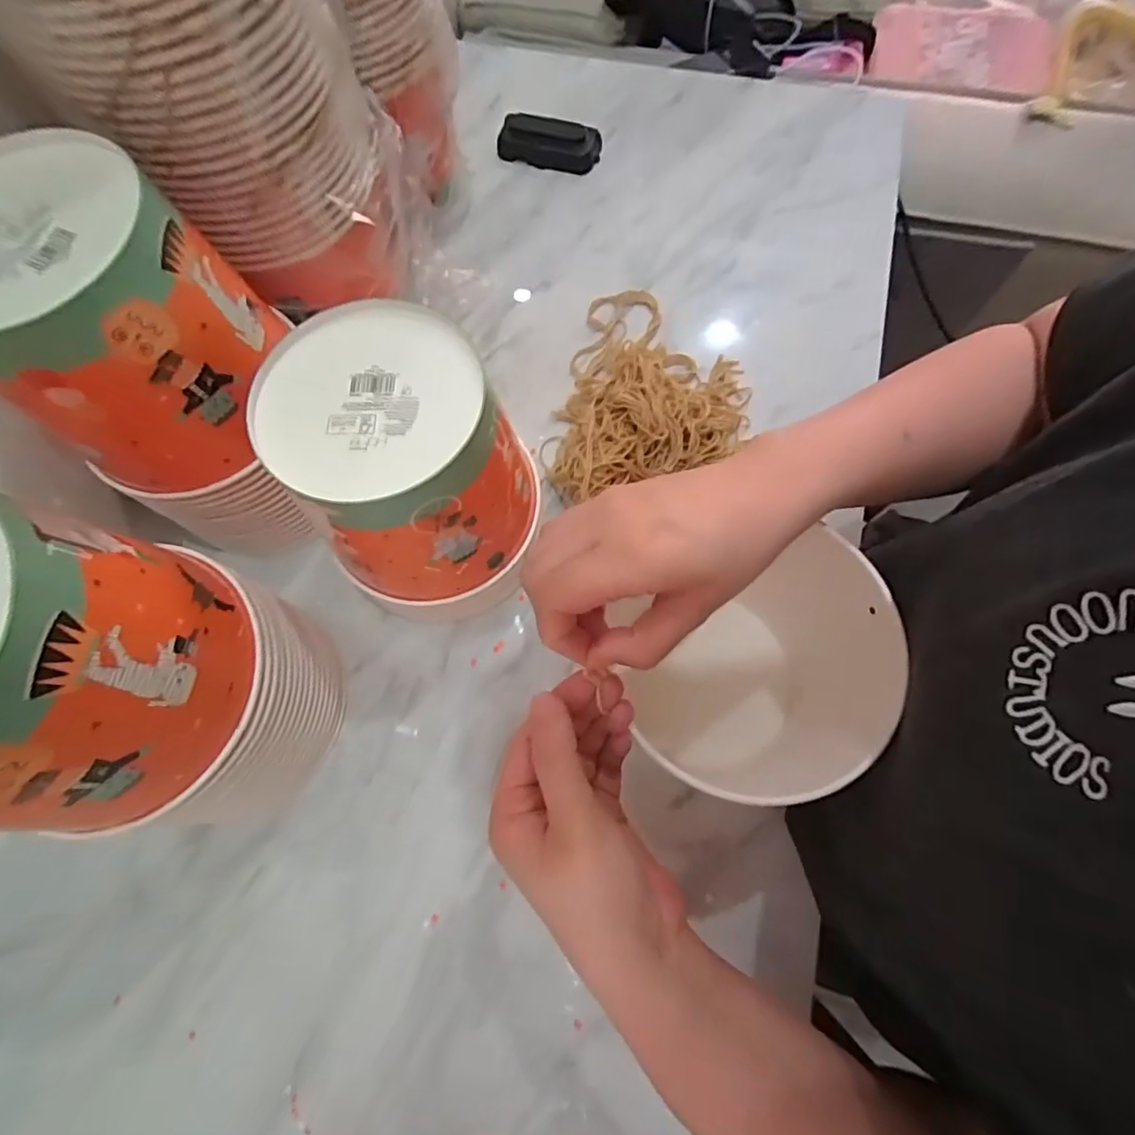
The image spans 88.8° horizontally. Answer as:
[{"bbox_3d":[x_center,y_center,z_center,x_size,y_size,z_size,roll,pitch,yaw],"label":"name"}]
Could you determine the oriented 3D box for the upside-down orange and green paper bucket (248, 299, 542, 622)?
[{"bbox_3d":[-0.100,-0.069,0.375,0.136,0.127,0.148,-28,73,-8],"label":"upside-down orange and green paper bucket"}]

